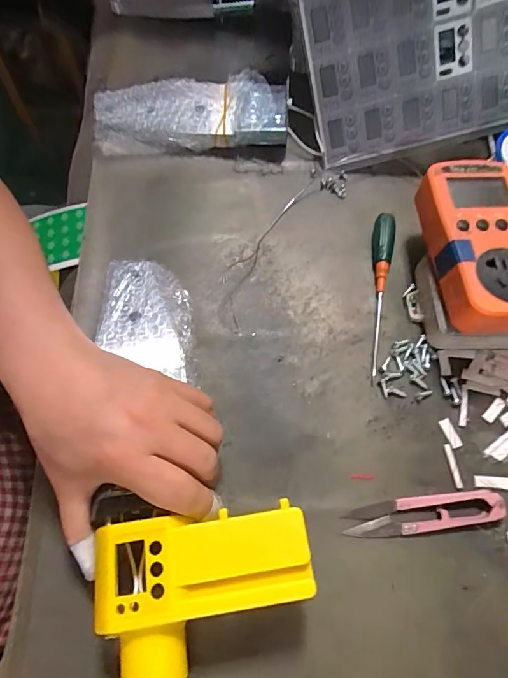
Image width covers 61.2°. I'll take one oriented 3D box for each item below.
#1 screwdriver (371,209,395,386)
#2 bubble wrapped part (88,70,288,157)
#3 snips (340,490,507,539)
[{"bbox_3d":[0.098,-0.037,0.337,0.017,0.016,0.142,11,67,4],"label":"screwdriver"},{"bbox_3d":[-0.059,-0.206,0.396,0.171,0.036,0.071,-4,67,-2],"label":"bubble wrapped part"},{"bbox_3d":[0.110,0.113,0.277,0.101,0.008,0.021,-6,67,-4],"label":"snips"}]

